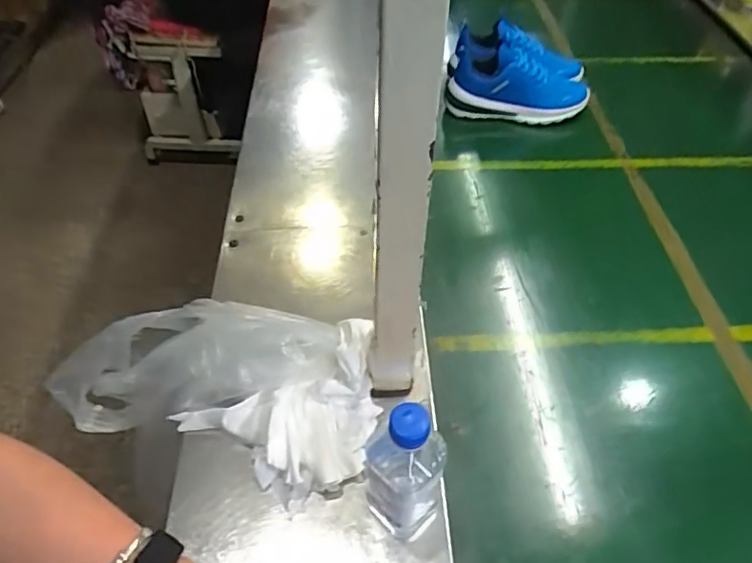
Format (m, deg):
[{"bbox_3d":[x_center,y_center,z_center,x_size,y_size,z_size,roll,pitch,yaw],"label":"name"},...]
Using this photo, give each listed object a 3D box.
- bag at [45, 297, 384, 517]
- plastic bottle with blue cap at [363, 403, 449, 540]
[{"bbox_3d":[-0.205,0.120,0.644,0.399,0.157,0.176,1,47,23],"label":"bag"},{"bbox_3d":[0.023,0.168,0.499,0.074,0.176,0.066,4,49,5],"label":"plastic bottle with blue cap"}]

